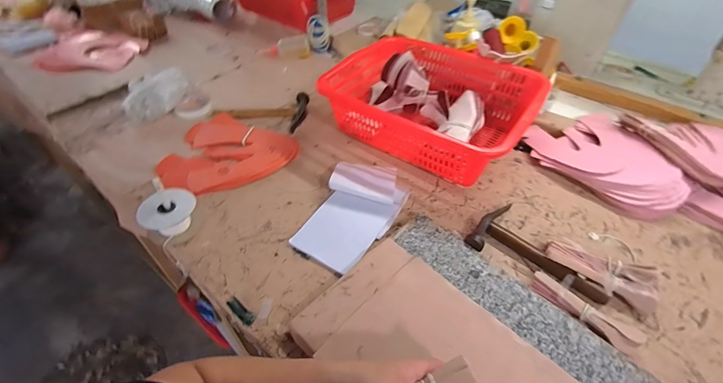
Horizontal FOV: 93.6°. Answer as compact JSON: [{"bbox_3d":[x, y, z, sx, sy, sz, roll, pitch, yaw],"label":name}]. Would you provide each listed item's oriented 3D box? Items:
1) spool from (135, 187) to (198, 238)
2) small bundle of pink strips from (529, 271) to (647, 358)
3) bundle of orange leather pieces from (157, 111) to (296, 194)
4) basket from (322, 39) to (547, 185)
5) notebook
[{"bbox_3d":[-0.341,0.040,0.605,0.079,0.062,0.092,31,54,25],"label":"spool"},{"bbox_3d":[0.331,0.180,0.508,0.152,0.026,0.035,33,55,27],"label":"small bundle of pink strips"},{"bbox_3d":[-0.300,-0.081,0.742,0.259,0.025,0.238,0,47,0],"label":"bundle of orange leather pieces"},{"bbox_3d":[0.159,-0.203,0.776,0.424,0.129,0.305,28,53,23],"label":"basket"},{"bbox_3d":[-0.012,0.029,0.646,0.147,0.034,0.249,22,51,19],"label":"notebook"}]

